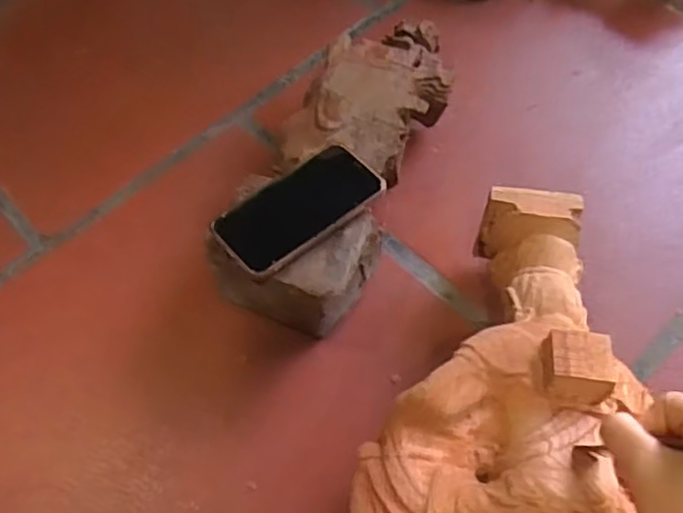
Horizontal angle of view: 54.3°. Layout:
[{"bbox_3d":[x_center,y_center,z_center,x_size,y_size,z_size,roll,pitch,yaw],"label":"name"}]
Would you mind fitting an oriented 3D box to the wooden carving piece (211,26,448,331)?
[{"bbox_3d":[0.006,-0.103,0.686,0.138,0.091,0.371,21,64,13],"label":"wooden carving piece"}]

